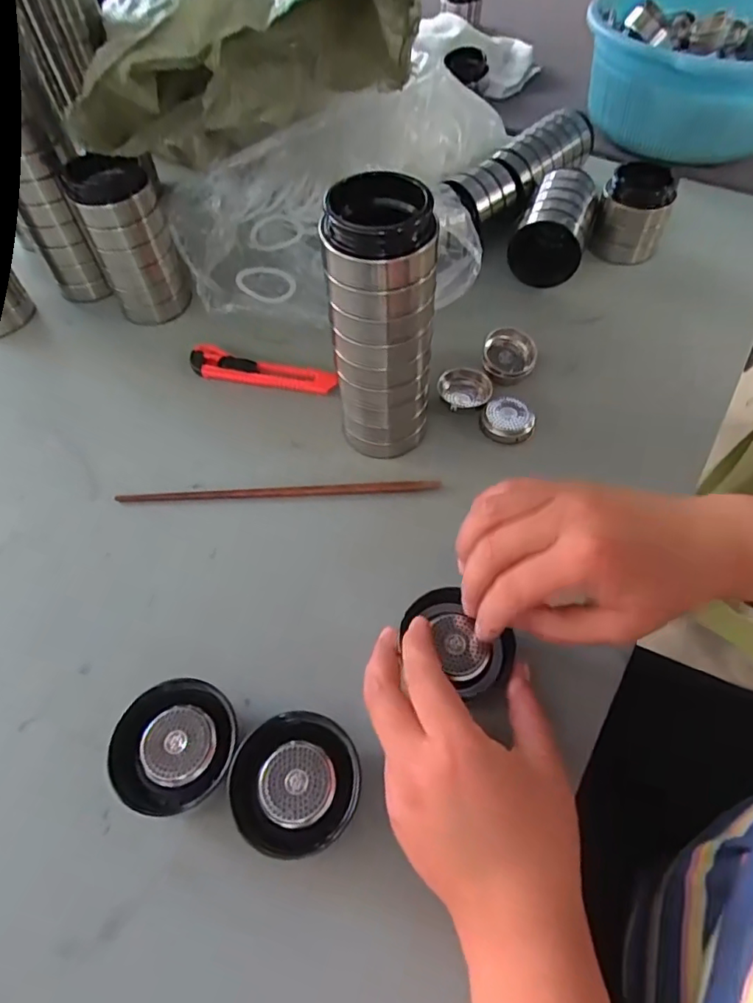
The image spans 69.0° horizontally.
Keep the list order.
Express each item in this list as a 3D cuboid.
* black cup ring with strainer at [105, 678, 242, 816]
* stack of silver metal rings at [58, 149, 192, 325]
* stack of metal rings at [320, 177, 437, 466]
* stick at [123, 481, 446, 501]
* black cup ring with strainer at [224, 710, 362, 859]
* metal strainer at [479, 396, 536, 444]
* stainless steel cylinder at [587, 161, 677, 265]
[{"bbox_3d":[-0.111,0.139,0.309,0.063,0.030,0.065,-1,57,1],"label":"black cup ring with strainer"},{"bbox_3d":[-0.222,-0.236,0.499,0.056,0.129,0.062,10,57,8],"label":"stack of silver metal rings"},{"bbox_3d":[0.004,-0.112,0.372,0.068,0.191,0.063,1,57,2],"label":"stack of metal rings"},{"bbox_3d":[-0.075,-0.008,0.420,0.243,0.004,0.010,-2,57,0],"label":"stick"},{"bbox_3d":[-0.043,0.156,0.300,0.067,0.031,0.062,-1,57,1],"label":"black cup ring with strainer"},{"bbox_3d":[0.108,-0.067,0.448,0.043,0.011,0.039,11,57,8],"label":"metal strainer"},{"bbox_3d":[0.261,-0.293,0.559,0.067,0.072,0.057,23,60,16],"label":"stainless steel cylinder"}]

